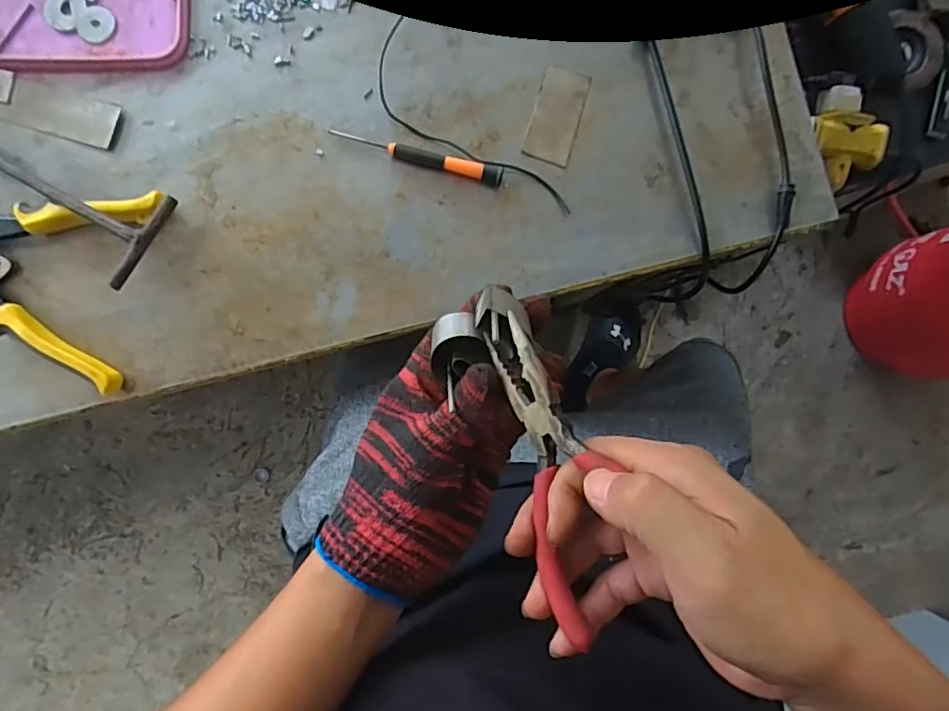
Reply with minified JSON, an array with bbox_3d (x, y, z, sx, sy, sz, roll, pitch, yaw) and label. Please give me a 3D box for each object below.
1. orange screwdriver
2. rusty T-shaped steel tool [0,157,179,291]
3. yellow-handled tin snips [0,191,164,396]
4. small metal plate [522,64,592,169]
[{"bbox_3d":[-0.046,-0.162,0.481,0.142,0.013,0.017,13,88,-4],"label":"orange screwdriver"},{"bbox_3d":[-0.337,-0.140,0.449,0.224,0.038,0.075,32,87,-3],"label":"rusty T-shaped steel tool"},{"bbox_3d":[-0.363,-0.070,0.450,0.211,0.026,0.149,12,88,-4],"label":"yellow-handled tin snips"},{"bbox_3d":[0.070,-0.202,0.497,0.039,0.004,0.080,17,87,-4],"label":"small metal plate"}]

